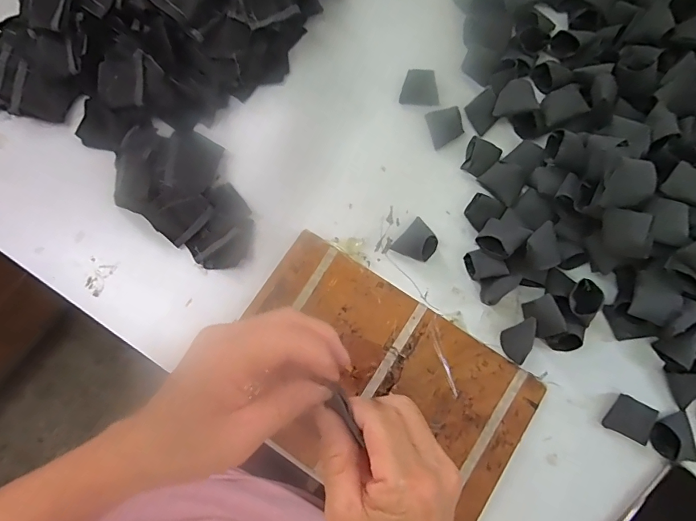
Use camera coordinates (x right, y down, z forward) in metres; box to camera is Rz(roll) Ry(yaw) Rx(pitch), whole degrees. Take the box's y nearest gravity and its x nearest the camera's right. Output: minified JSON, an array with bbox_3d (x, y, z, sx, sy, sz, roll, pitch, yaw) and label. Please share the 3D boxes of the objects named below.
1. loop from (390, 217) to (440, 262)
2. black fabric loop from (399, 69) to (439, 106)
[{"bbox_3d":[0.070,-0.020,0.416,0.036,0.032,0.041,41,79,10],"label":"loop"},{"bbox_3d":[0.080,-0.189,0.462,0.041,0.021,0.035,12,76,3],"label":"black fabric loop"}]

